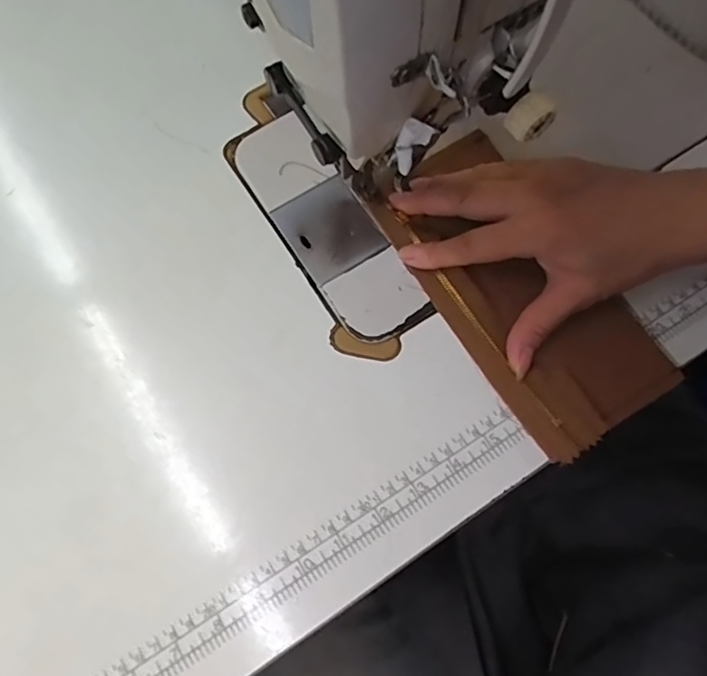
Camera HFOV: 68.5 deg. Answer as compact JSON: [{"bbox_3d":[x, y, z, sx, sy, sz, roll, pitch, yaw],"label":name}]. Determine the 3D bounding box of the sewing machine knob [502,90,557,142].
[{"bbox_3d":[0.075,-0.094,0.219,0.012,0.016,0.016,-41,77,-10],"label":"sewing machine knob"}]

